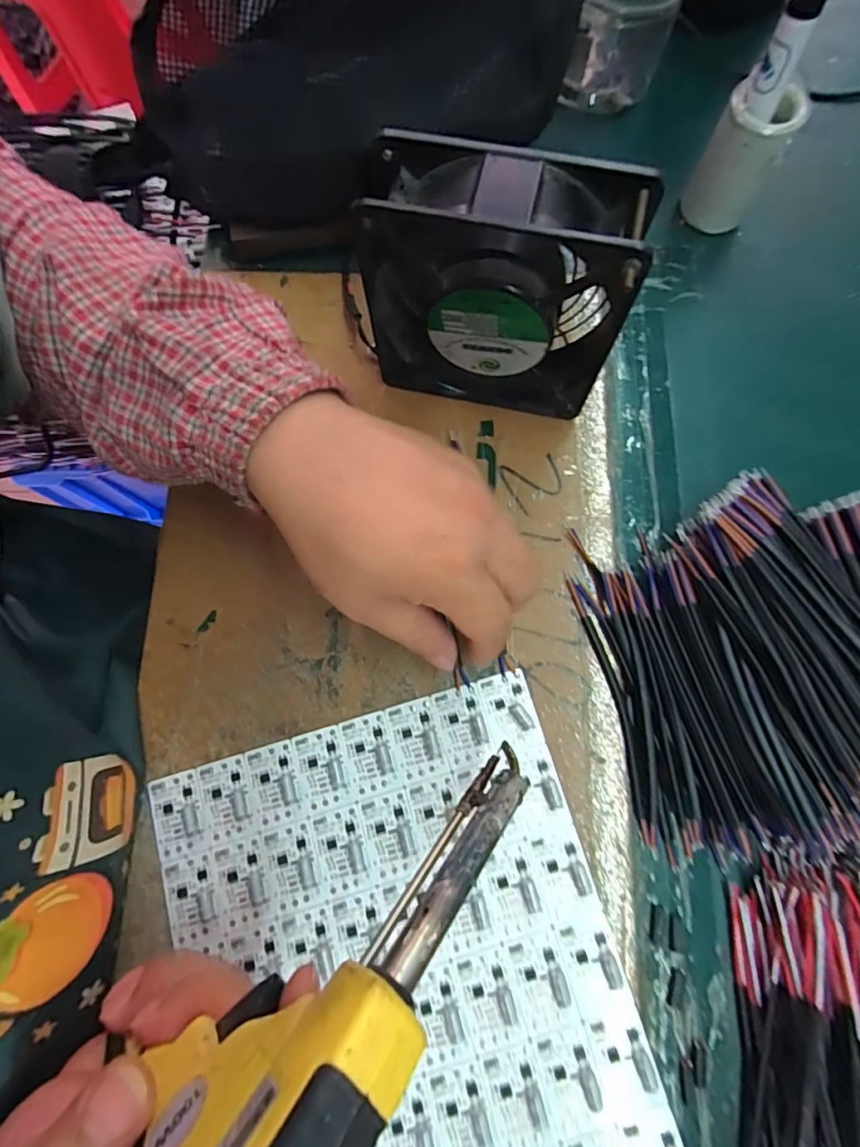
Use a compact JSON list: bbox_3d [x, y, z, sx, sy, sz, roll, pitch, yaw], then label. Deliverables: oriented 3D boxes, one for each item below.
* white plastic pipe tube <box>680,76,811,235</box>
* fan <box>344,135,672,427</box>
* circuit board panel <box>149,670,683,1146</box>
[{"bbox_3d":[0.183,-0.245,0.302,0.040,0.065,0.032,29,80,8],"label":"white plastic pipe tube"},{"bbox_3d":[0.032,-0.134,0.250,0.117,0.123,0.040,15,78,5],"label":"fan"},{"bbox_3d":[-0.013,0.190,0.238,0.199,0.005,0.236,-17,77,-2],"label":"circuit board panel"}]

